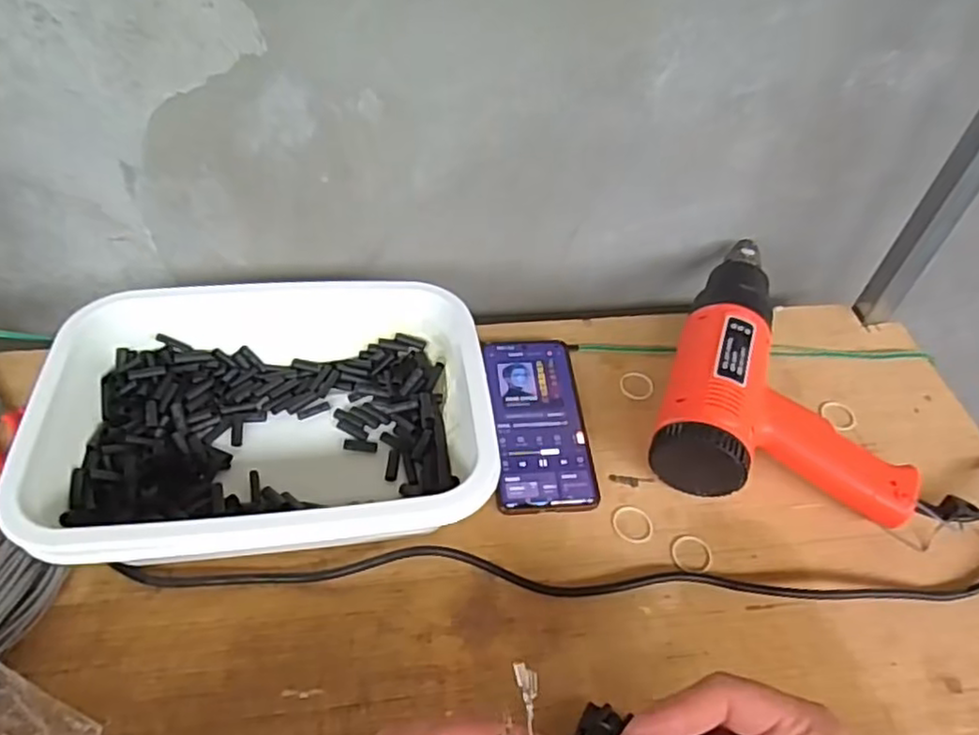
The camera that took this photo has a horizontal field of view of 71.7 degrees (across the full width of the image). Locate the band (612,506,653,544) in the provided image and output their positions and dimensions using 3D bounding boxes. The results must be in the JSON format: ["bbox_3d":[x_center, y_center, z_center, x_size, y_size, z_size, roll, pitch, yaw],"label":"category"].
[{"bbox_3d":[0.105,0.114,0.495,0.028,0.004,0.030,-3,48,-6],"label":"band"}]

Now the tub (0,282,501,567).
[{"bbox_3d":[-0.150,0.036,0.491,0.290,0.088,0.214,-5,49,-8],"label":"tub"}]

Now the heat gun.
[{"bbox_3d":[0.251,0.001,0.560,0.187,0.072,0.275,18,50,13],"label":"heat gun"}]

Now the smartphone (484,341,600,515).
[{"bbox_3d":[0.039,0.042,0.547,0.074,0.014,0.163,-1,48,-5],"label":"smartphone"}]

